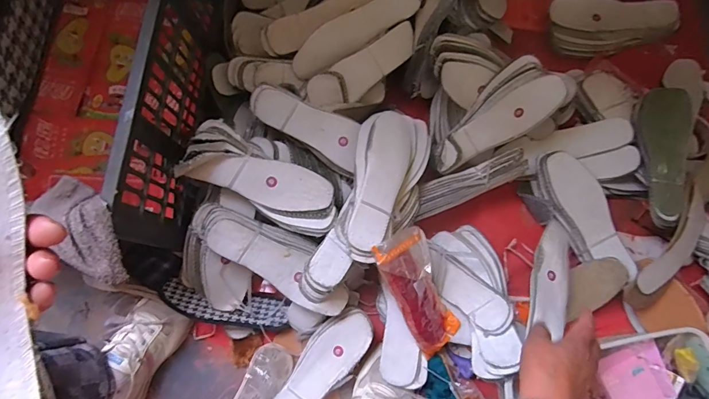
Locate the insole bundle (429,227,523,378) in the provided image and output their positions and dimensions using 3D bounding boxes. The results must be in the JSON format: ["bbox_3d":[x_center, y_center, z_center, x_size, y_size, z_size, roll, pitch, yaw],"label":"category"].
[{"bbox_3d":[0.178,0.146,0.581,0.107,0.068,0.225,-10,59,-2],"label":"insole bundle"}]

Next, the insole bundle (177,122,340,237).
[{"bbox_3d":[-0.128,-0.025,0.551,0.217,0.039,0.087,29,79,-10],"label":"insole bundle"}]

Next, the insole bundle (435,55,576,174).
[{"bbox_3d":[0.230,-0.134,0.625,0.235,0.041,0.099,-39,81,12],"label":"insole bundle"}]

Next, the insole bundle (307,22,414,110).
[{"bbox_3d":[0.016,-0.212,0.630,0.201,0.017,0.064,-37,114,-10],"label":"insole bundle"}]

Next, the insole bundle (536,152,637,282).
[{"bbox_3d":[0.373,0.021,0.625,0.088,0.031,0.219,-22,80,-5],"label":"insole bundle"}]

